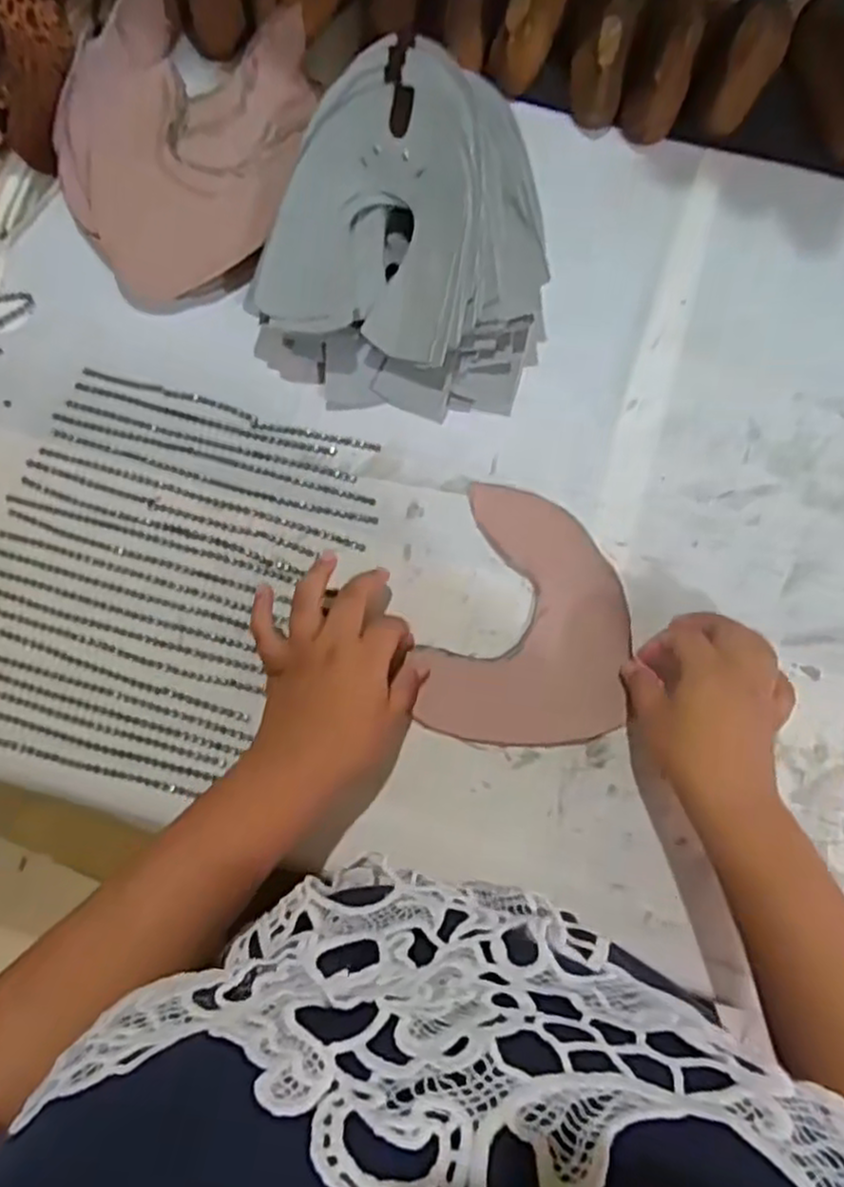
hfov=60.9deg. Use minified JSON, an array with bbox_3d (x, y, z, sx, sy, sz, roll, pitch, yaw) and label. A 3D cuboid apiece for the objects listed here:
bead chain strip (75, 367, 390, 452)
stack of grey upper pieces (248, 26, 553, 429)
[{"bbox_3d":[-0.134,-0.126,0.502,0.217,0.004,0.011,16,79,4],"label":"bead chain strip"},{"bbox_3d":[-0.004,-0.237,0.484,0.189,0.083,0.211,17,78,4],"label":"stack of grey upper pieces"}]

